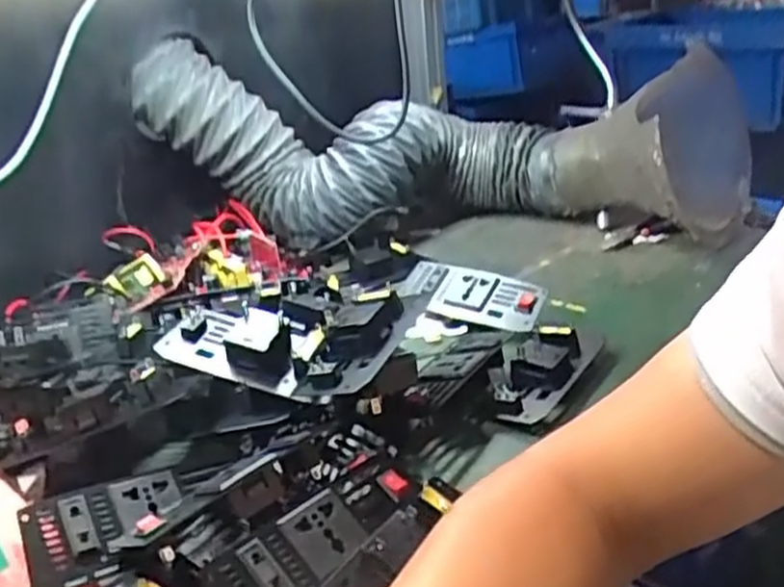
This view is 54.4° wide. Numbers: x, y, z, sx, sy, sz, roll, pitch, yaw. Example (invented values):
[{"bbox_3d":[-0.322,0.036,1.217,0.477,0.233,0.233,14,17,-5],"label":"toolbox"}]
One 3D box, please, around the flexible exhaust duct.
[{"bbox_3d":[0.063,-0.156,0.857,0.650,0.205,0.216,-2,23,8],"label":"flexible exhaust duct"}]

